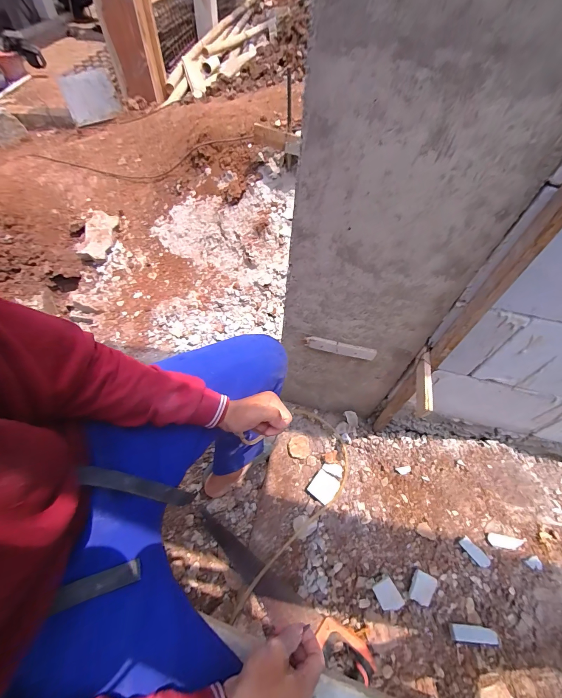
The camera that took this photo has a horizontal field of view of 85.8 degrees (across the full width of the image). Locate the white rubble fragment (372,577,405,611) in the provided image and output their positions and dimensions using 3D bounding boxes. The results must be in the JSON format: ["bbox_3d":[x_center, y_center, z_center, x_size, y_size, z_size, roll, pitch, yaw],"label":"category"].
[{"bbox_3d":[0.243,0.559,0.684,0.051,0.026,0.058,-25,60,-19],"label":"white rubble fragment"}]

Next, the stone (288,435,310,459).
[{"bbox_3d":[0.055,0.300,0.924,0.067,0.025,0.063,1,55,-2],"label":"stone"}]

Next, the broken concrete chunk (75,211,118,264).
[{"bbox_3d":[-0.752,-0.457,1.249,0.130,0.047,0.230,12,77,-9],"label":"broken concrete chunk"}]

